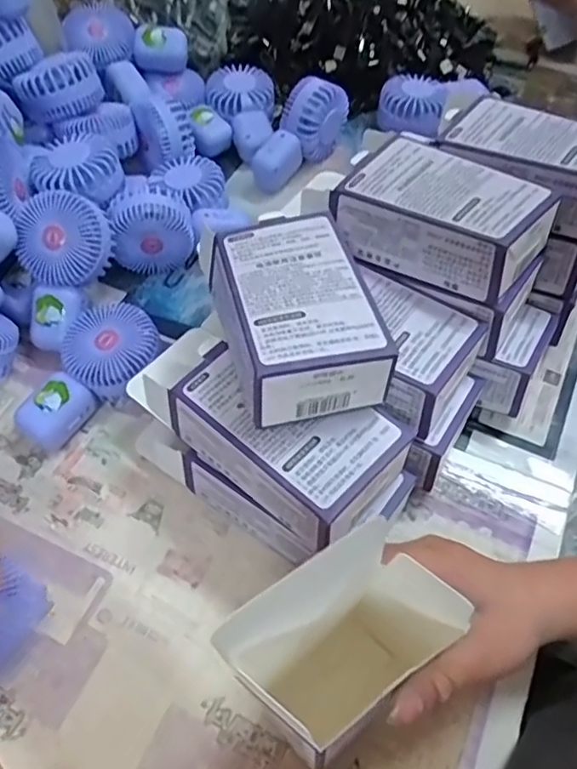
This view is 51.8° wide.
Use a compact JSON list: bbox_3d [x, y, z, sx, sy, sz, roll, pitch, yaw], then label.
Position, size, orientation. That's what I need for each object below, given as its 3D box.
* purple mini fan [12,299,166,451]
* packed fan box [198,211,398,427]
[{"bbox_3d":[-0.153,-0.005,0.455,0.075,0.042,0.121,26,62,17],"label":"purple mini fan"},{"bbox_3d":[0.001,-0.048,0.366,0.086,0.054,0.140,-12,58,-8],"label":"packed fan box"}]

